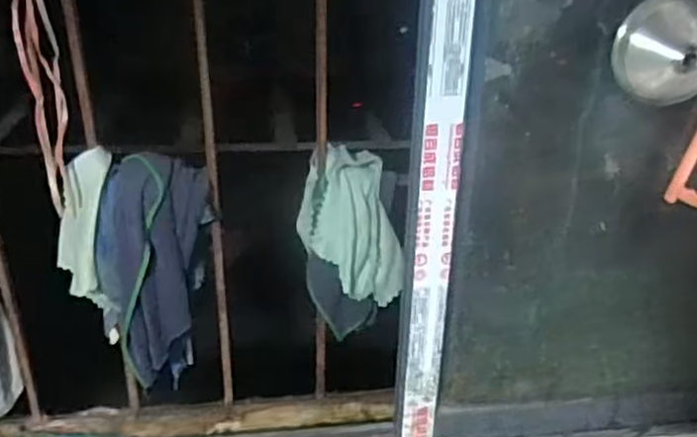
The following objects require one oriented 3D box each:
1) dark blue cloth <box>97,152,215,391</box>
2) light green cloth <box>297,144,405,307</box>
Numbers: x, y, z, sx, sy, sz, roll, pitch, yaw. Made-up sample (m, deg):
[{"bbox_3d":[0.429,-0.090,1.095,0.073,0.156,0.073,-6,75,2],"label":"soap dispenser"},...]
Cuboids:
[{"bbox_3d":[-0.231,0.073,0.849,0.129,0.293,0.059,-16,32,-29],"label":"dark blue cloth"},{"bbox_3d":[0.004,0.004,0.863,0.108,0.184,0.077,-11,30,-21],"label":"light green cloth"}]

